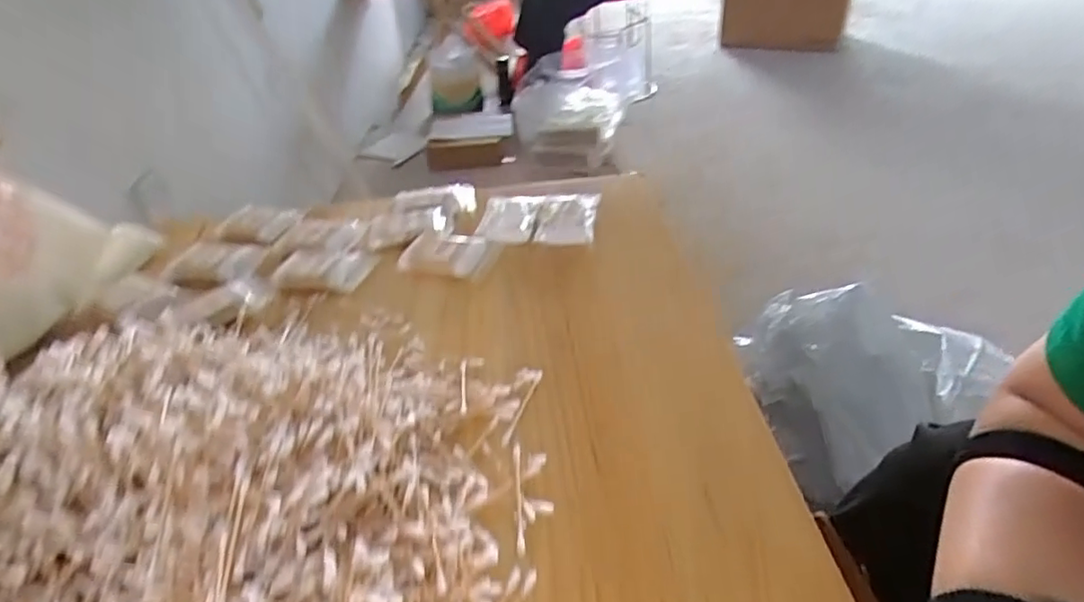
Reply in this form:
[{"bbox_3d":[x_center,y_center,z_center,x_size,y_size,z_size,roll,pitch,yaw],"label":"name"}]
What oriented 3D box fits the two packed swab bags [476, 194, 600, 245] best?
[{"bbox_3d":[-0.002,-0.093,0.679,0.125,0.016,0.095,0,35,7],"label":"two packed swab bags"}]

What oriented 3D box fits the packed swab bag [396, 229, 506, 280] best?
[{"bbox_3d":[-0.092,-0.049,0.621,0.083,0.018,0.068,7,36,17],"label":"packed swab bag"}]

